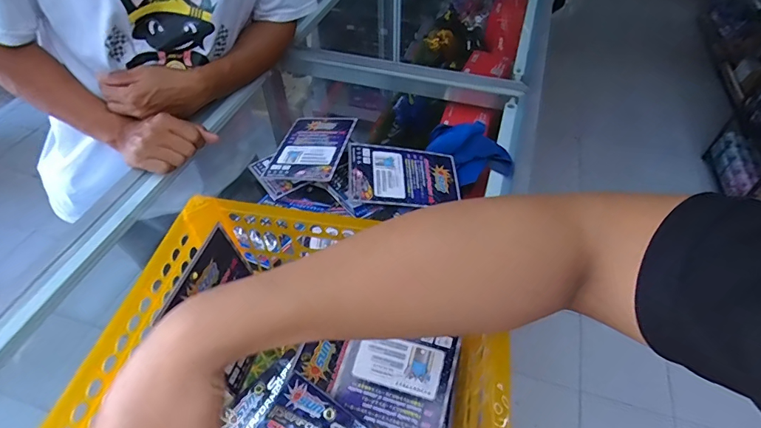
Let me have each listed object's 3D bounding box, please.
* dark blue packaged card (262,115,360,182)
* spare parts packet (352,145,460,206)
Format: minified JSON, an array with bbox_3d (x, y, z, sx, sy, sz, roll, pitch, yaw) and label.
[{"bbox_3d":[-0.103,-0.104,0.638,0.105,0.007,0.163,5,44,14],"label":"dark blue packaged card"},{"bbox_3d":[0.035,-0.056,0.611,0.157,0.007,0.097,6,58,-11],"label":"spare parts packet"}]

